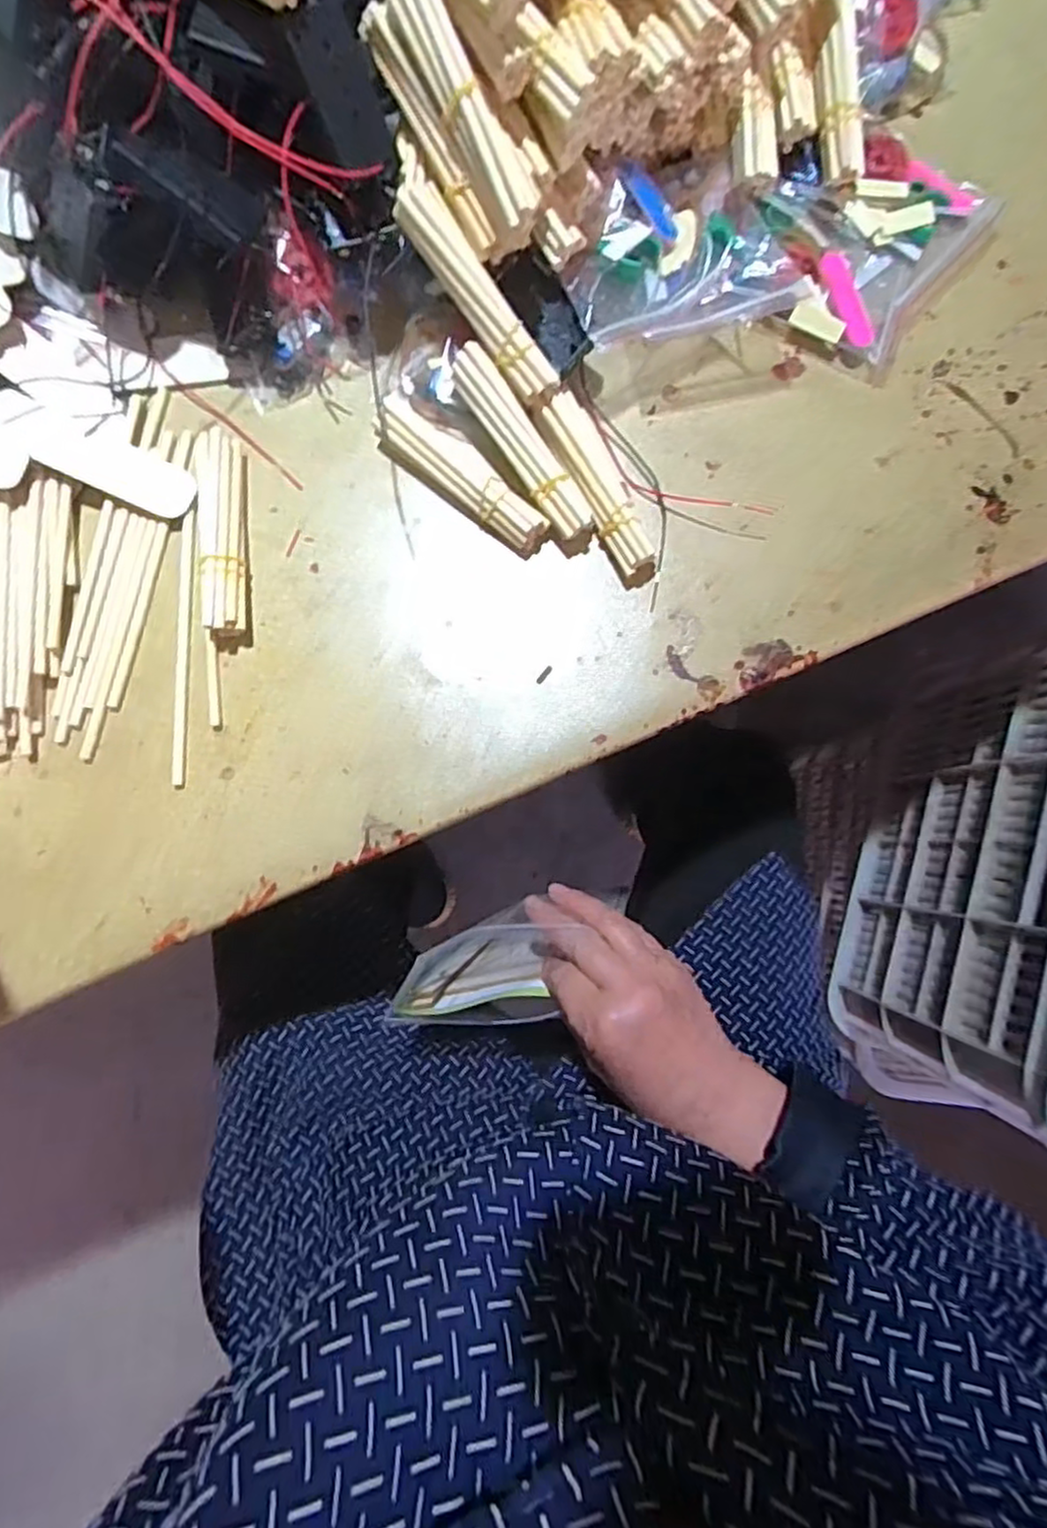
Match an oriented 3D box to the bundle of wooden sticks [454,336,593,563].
[{"bbox_3d":[0.003,-0.156,0.353,0.022,0.019,0.109,-34,98,-4],"label":"bundle of wooden sticks"}]

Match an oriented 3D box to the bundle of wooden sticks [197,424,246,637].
[{"bbox_3d":[-0.153,-0.118,0.359,0.020,0.022,0.105,-6,84,-1],"label":"bundle of wooden sticks"}]

